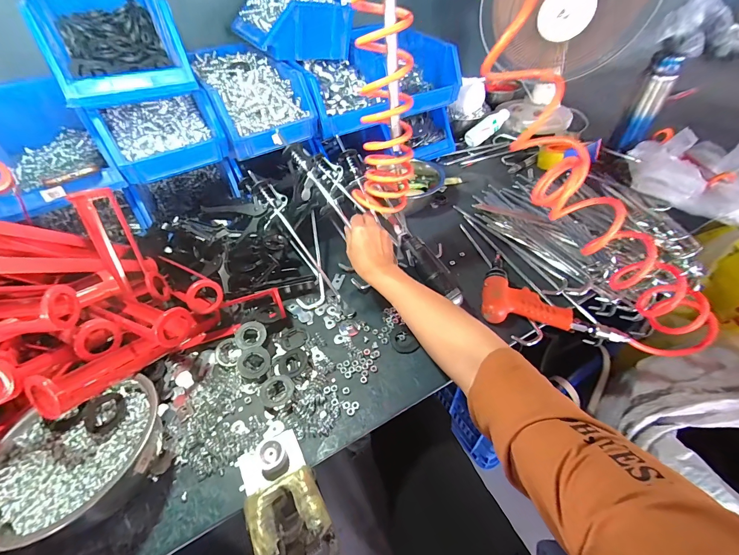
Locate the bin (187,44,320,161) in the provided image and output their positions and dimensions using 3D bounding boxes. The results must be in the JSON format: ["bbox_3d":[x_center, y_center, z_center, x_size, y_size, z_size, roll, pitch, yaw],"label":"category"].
[{"bbox_3d":[-0.287,-0.428,0.787,0.202,0.125,0.348,-26,50,-21],"label":"bin"}]

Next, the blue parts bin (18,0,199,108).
[{"bbox_3d":[-0.469,-0.446,0.613,0.195,0.118,0.332,-23,49,-19],"label":"blue parts bin"}]

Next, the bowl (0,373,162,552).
[{"bbox_3d":[-0.339,0.215,0.401,0.183,0.077,0.158,-22,49,-19],"label":"bowl"}]

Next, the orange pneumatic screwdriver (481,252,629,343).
[{"bbox_3d":[0.312,0.033,0.585,0.221,0.043,0.159,11,47,13],"label":"orange pneumatic screwdriver"}]

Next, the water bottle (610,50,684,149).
[{"bbox_3d":[0.828,-0.518,0.987,0.091,0.254,0.065,23,28,19],"label":"water bottle"}]

